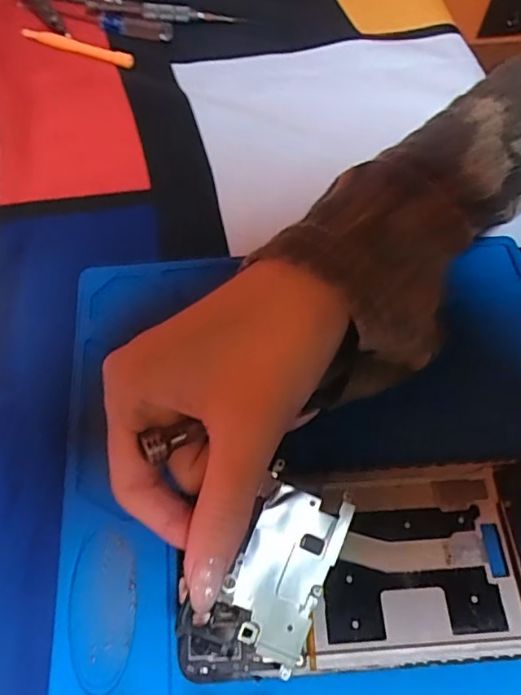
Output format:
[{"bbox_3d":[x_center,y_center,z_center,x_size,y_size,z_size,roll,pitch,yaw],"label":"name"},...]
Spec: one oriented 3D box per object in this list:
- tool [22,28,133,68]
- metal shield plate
[{"bbox_3d":[-0.124,-0.203,0.365,0.083,0.005,0.010,22,63,11],"label":"tool"},{"bbox_3d":[0.008,0.077,0.187,0.031,0.004,0.054,22,78,-3],"label":"metal shield plate"}]

